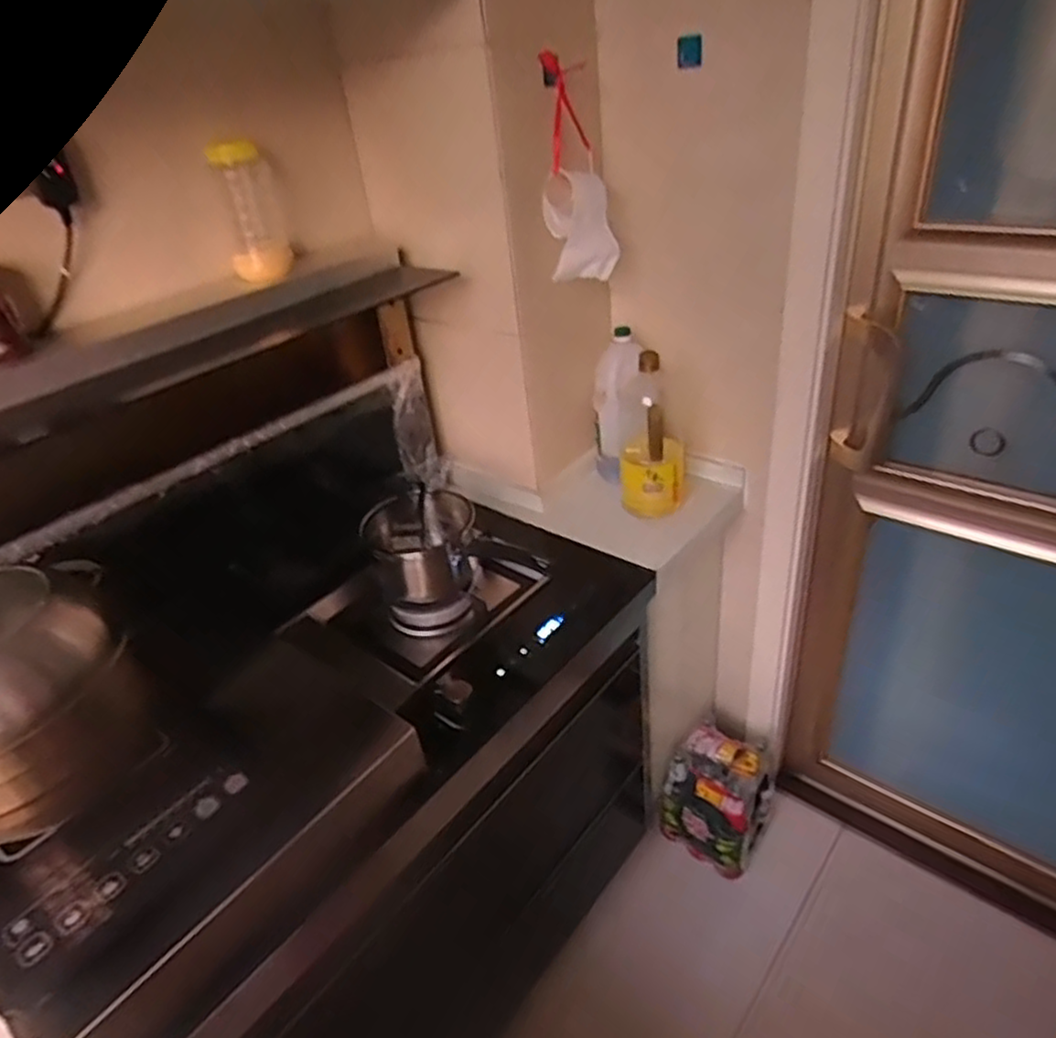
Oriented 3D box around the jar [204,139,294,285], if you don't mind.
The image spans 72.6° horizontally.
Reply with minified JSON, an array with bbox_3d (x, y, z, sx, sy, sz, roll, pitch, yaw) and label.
[{"bbox_3d":[-0.396,-0.439,1.028,0.086,0.174,0.078,-16,34,-13],"label":"jar"}]

